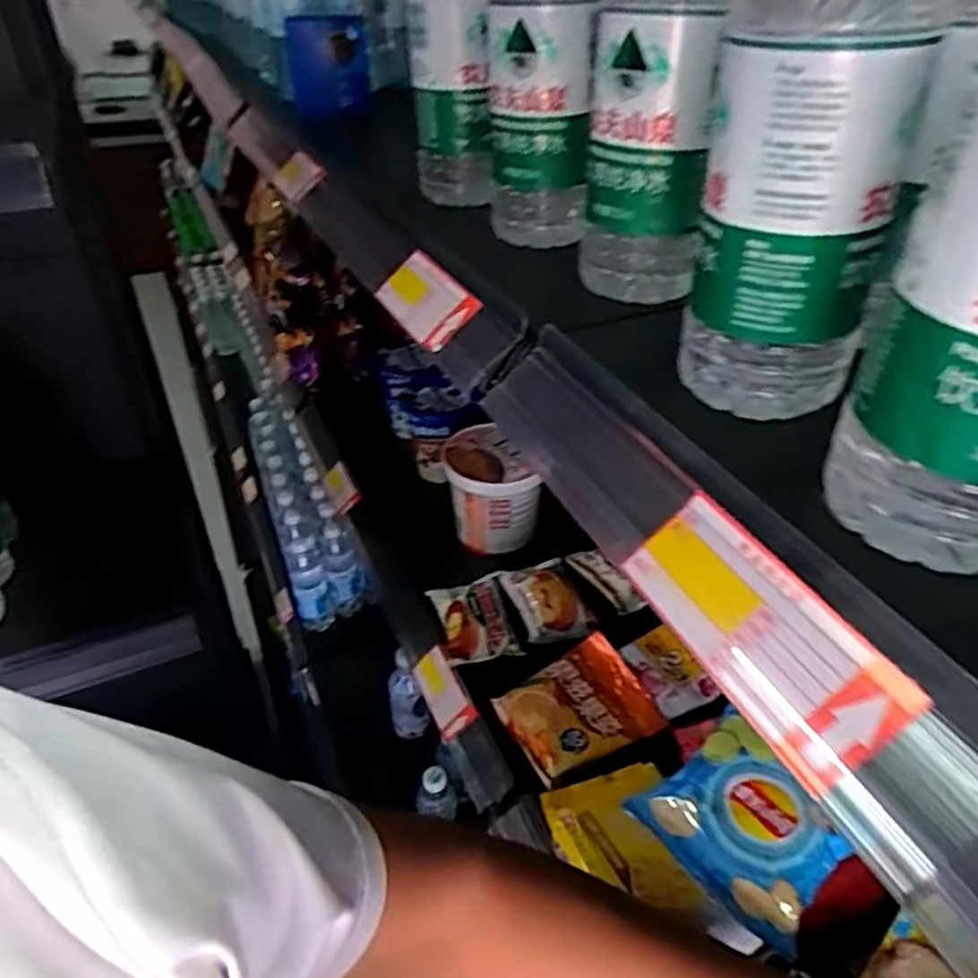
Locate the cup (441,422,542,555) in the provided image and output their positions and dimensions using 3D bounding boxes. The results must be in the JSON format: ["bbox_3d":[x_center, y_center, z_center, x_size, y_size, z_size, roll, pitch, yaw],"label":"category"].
[{"bbox_3d":[0.000,-0.001,0.792,0.103,0.109,0.108,0,38,0],"label":"cup"}]

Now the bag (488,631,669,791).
[{"bbox_3d":[0.075,0.188,0.612,0.118,0.026,0.098,-16,41,-21],"label":"bag"}]

